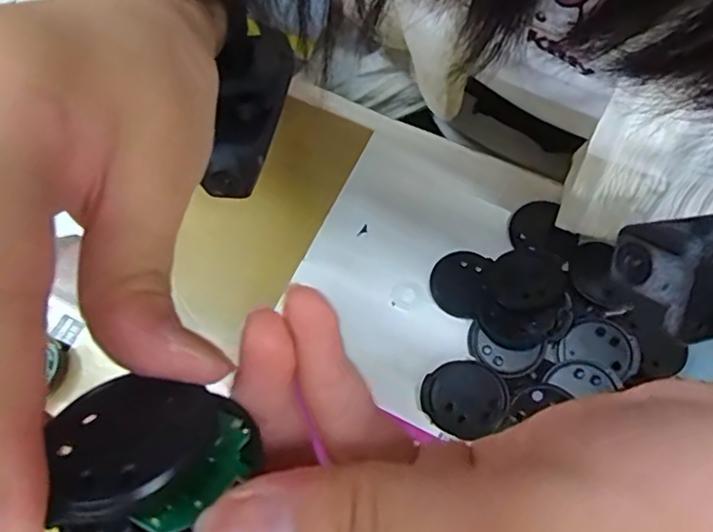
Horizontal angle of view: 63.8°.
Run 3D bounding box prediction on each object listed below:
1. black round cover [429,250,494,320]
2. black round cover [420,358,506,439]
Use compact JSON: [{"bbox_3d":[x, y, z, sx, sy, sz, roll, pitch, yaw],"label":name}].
[{"bbox_3d":[0.044,0.007,0.248,0.024,0.005,0.029,13,77,12],"label":"black round cover"},{"bbox_3d":[0.044,0.054,0.232,0.031,0.005,0.030,-1,70,2],"label":"black round cover"}]

